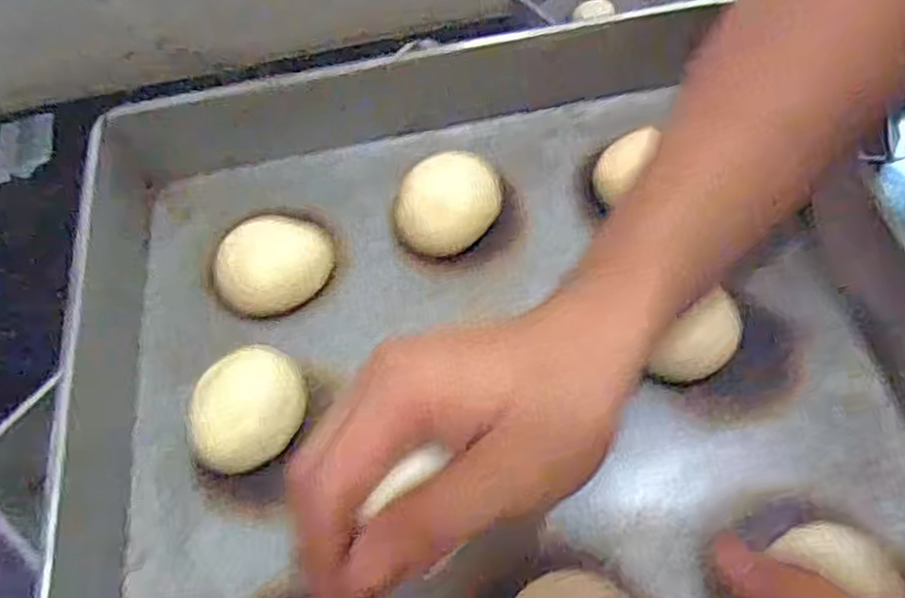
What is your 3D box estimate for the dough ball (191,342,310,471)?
[{"bbox_3d":[-0.107,0.058,0.378,0.061,0.029,0.052,-31,61,-13],"label":"dough ball"}]

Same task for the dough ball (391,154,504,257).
[{"bbox_3d":[0.000,-0.059,0.440,0.057,0.032,0.058,-2,59,4],"label":"dough ball"}]

